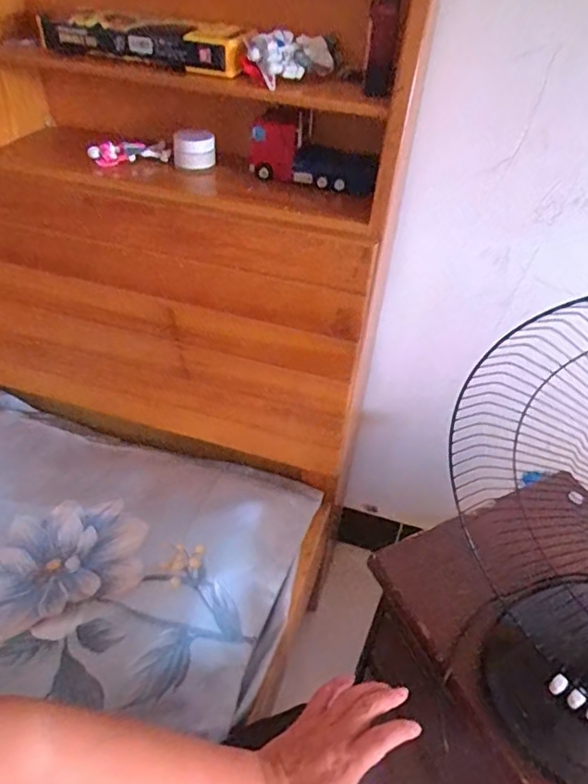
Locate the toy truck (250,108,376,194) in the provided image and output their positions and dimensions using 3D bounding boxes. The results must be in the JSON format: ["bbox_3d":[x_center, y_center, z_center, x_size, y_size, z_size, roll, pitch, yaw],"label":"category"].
[{"bbox_3d":[0.025,-0.286,0.674,0.161,0.078,0.046,21,41,4],"label":"toy truck"}]

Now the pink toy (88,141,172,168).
[{"bbox_3d":[-0.221,-0.321,0.741,0.103,0.028,0.022,-8,44,-13],"label":"pink toy"}]

